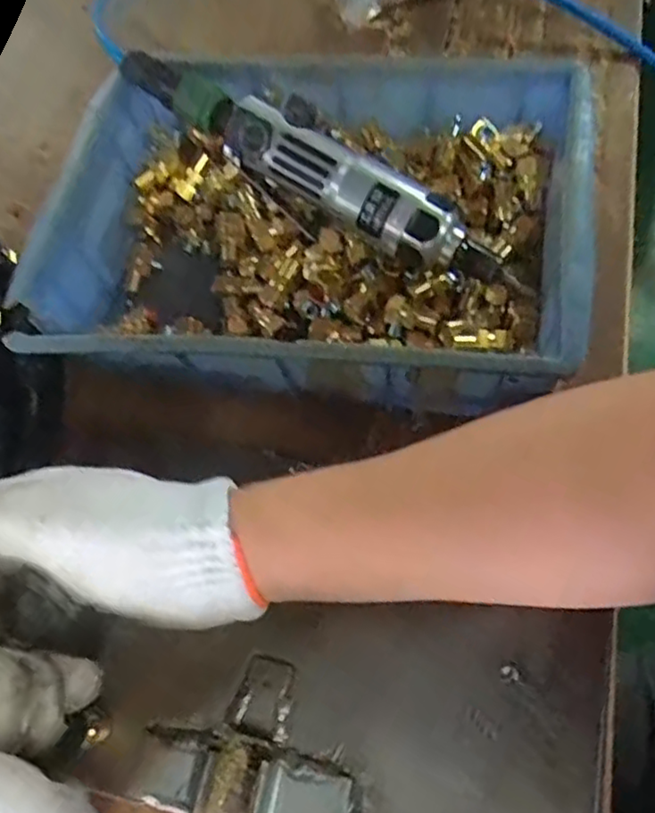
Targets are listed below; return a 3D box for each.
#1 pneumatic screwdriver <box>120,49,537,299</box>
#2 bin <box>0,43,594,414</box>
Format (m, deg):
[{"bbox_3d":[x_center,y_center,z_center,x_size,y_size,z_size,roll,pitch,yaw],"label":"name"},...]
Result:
[{"bbox_3d":[-0.011,-0.145,0.381,0.273,0.030,0.040,33,73,20],"label":"pneumatic screwdriver"},{"bbox_3d":[-0.010,-0.101,0.387,0.292,0.083,0.206,5,65,10],"label":"bin"}]

